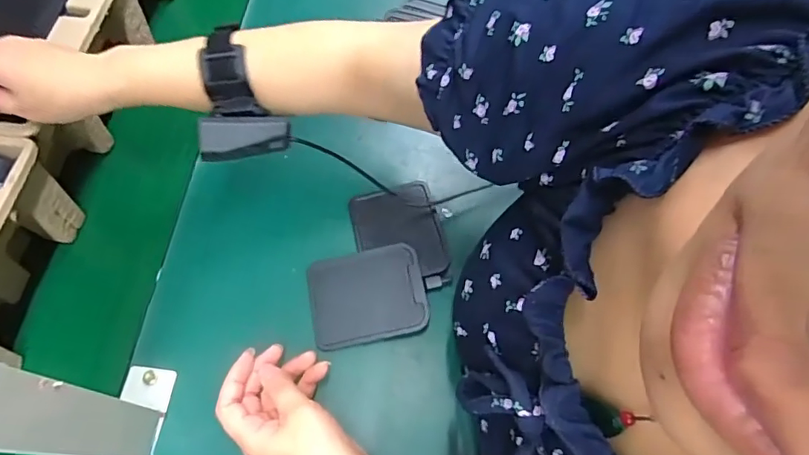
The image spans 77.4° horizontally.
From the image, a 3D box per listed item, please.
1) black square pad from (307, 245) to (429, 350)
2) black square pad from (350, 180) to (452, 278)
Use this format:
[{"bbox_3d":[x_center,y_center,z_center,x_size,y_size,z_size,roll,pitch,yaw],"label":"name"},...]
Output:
[{"bbox_3d":[-0.033,0.059,0.445,0.099,0.009,0.080,-11,68,-3],"label":"black square pad"},{"bbox_3d":[-0.007,0.004,0.471,0.077,0.014,0.095,-13,68,-4],"label":"black square pad"}]

